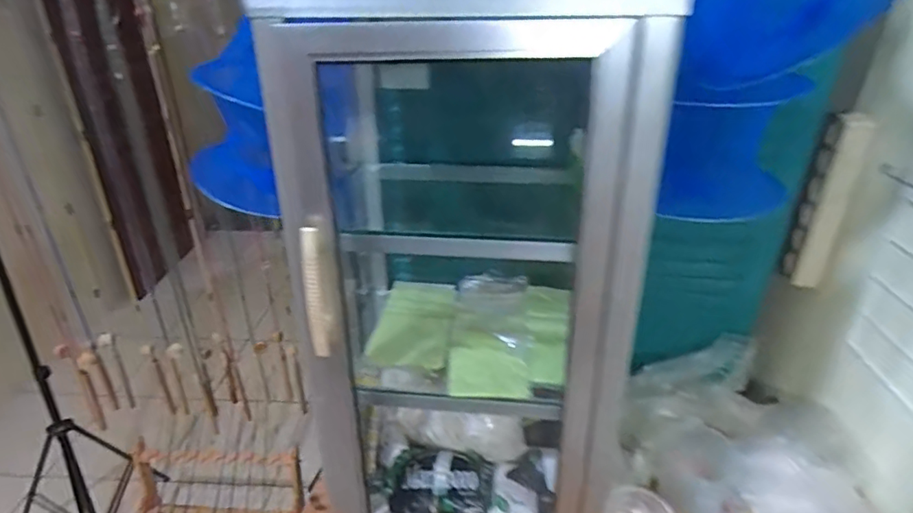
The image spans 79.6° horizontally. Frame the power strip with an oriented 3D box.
[{"bbox_3d":[0.553,-0.078,0.827,0.058,0.263,0.033,19,34,32],"label":"power strip"}]

